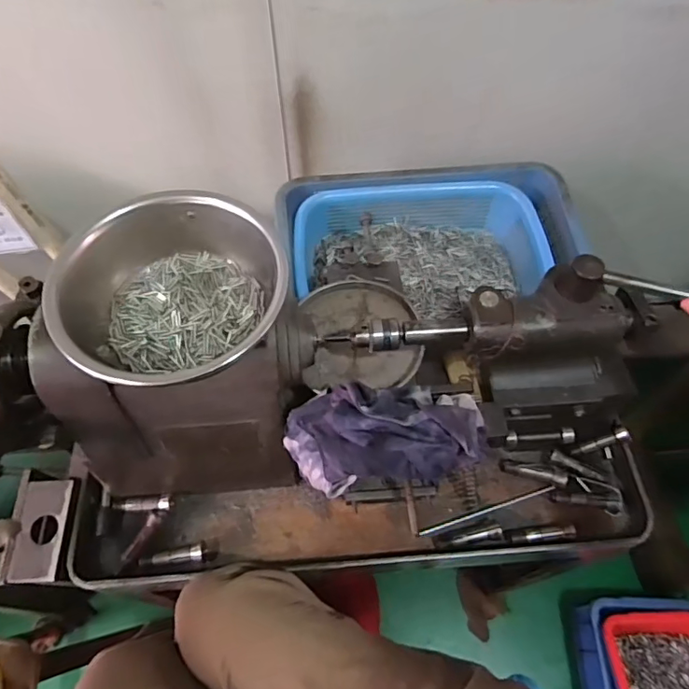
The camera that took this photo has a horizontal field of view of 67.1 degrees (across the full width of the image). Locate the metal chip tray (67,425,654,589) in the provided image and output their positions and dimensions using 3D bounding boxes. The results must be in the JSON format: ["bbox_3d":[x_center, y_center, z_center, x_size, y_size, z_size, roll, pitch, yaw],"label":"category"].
[{"bbox_3d":[0.012,0.198,0.633,0.707,0.062,0.146,-4,61,-2],"label":"metal chip tray"}]

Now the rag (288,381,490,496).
[{"bbox_3d":[0.035,0.077,0.466,0.170,0.065,0.086,-6,61,-4],"label":"rag"}]

